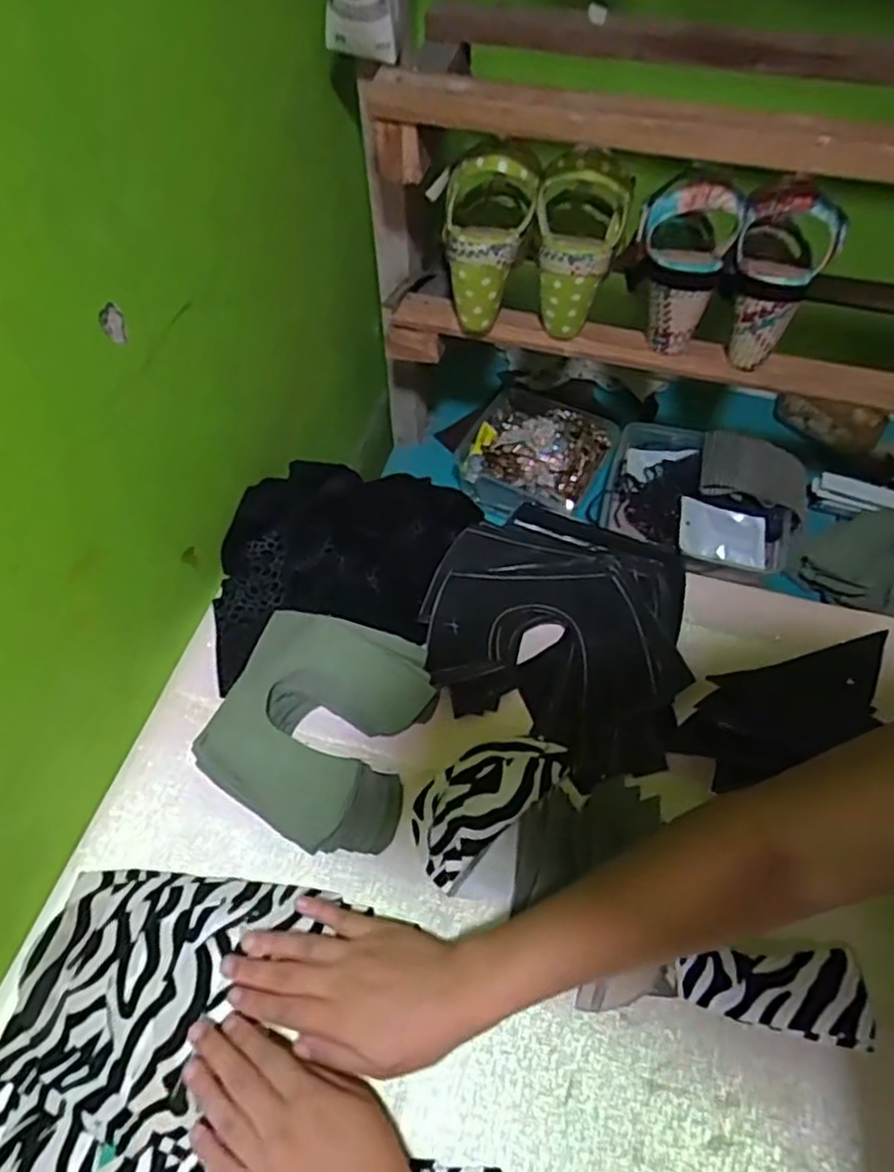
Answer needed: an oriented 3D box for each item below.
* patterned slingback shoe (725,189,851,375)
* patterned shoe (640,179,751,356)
[{"bbox_3d":[0.282,-0.253,0.601,0.080,0.141,0.056,10,30,6],"label":"patterned slingback shoe"},{"bbox_3d":[0.202,-0.275,0.616,0.081,0.129,0.071,16,57,10],"label":"patterned shoe"}]

